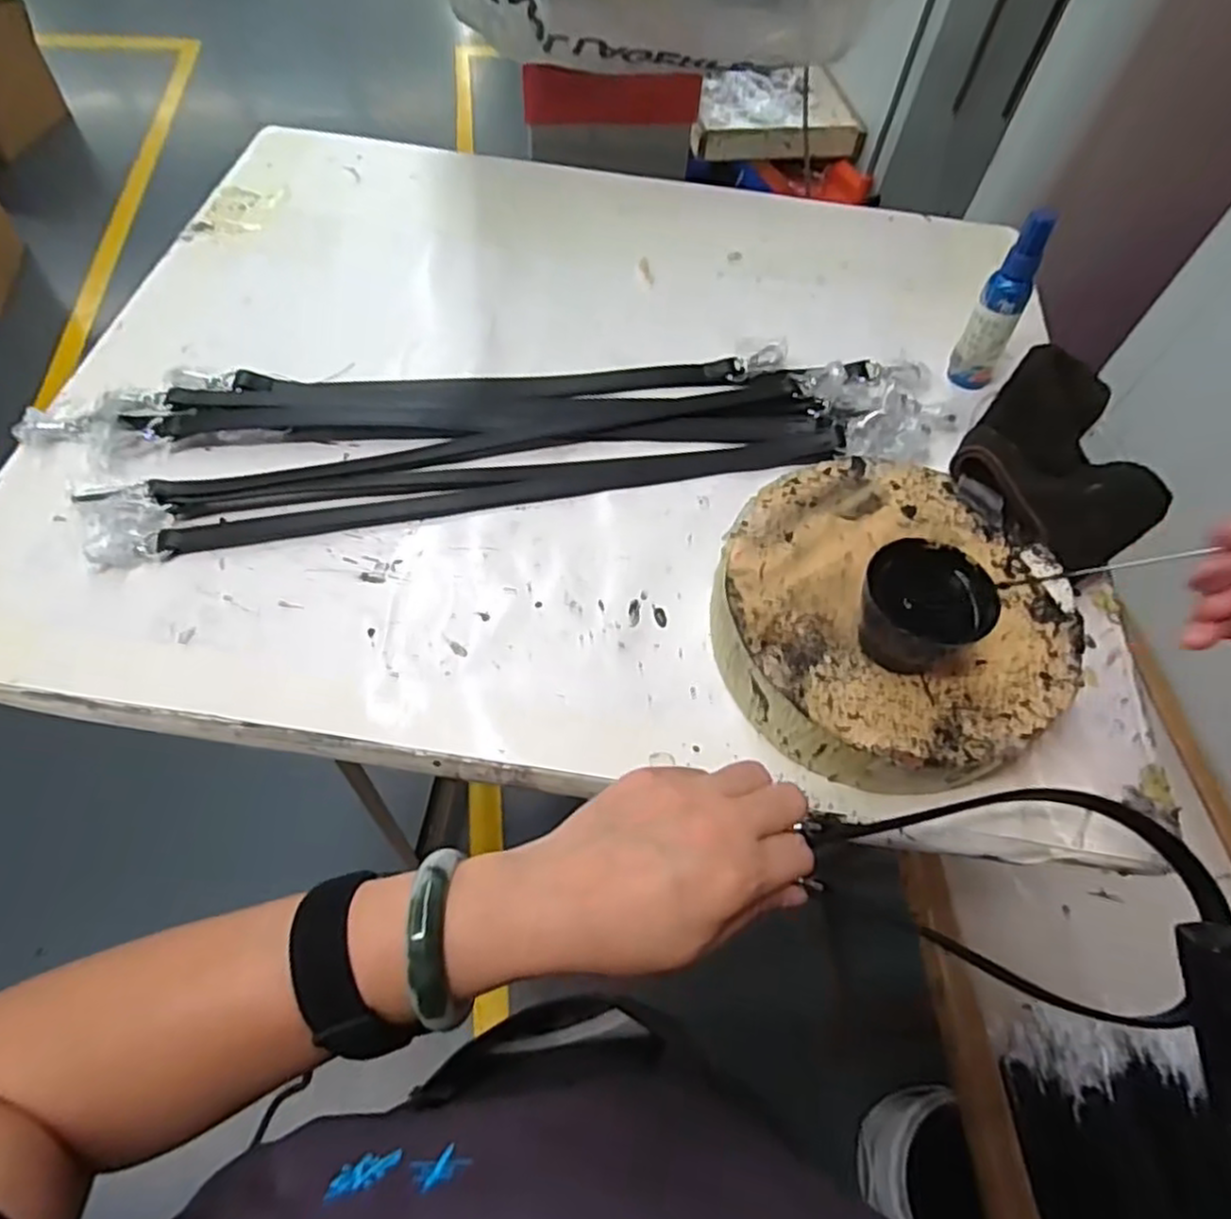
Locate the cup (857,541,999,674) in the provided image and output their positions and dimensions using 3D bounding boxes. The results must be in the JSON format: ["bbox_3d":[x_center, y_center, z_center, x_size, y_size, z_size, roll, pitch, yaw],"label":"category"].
[{"bbox_3d":[0.156,0.002,0.383,0.062,0.048,0.061,2,58,-4],"label":"cup"}]

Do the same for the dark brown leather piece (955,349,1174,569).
[{"bbox_3d":[0.291,-0.097,0.463,0.123,0.040,0.139,38,63,17],"label":"dark brown leather piece"}]

